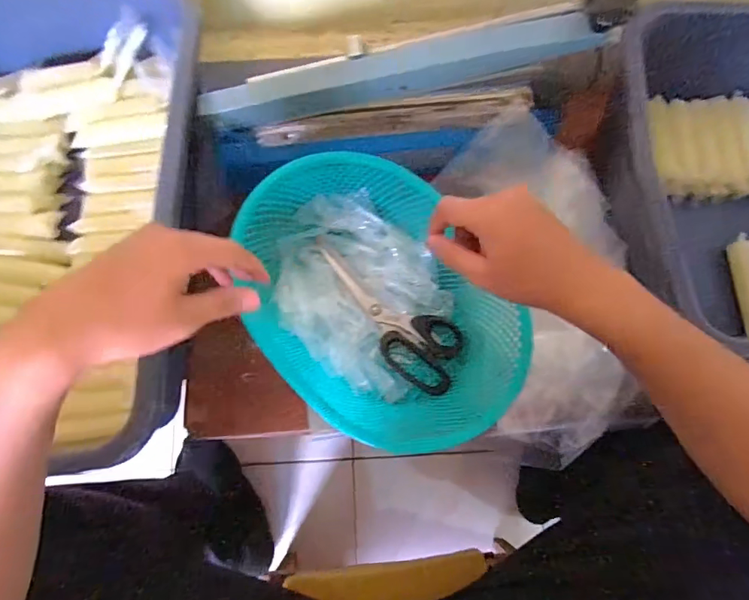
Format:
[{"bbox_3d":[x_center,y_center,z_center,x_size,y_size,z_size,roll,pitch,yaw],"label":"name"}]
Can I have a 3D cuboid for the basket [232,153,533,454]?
[{"bbox_3d":[0.005,0.008,0.466,0.222,0.093,0.287,-33,80,-8],"label":"basket"}]

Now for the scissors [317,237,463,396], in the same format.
[{"bbox_3d":[0.006,0.017,0.503,0.208,0.012,0.076,36,79,7],"label":"scissors"}]

